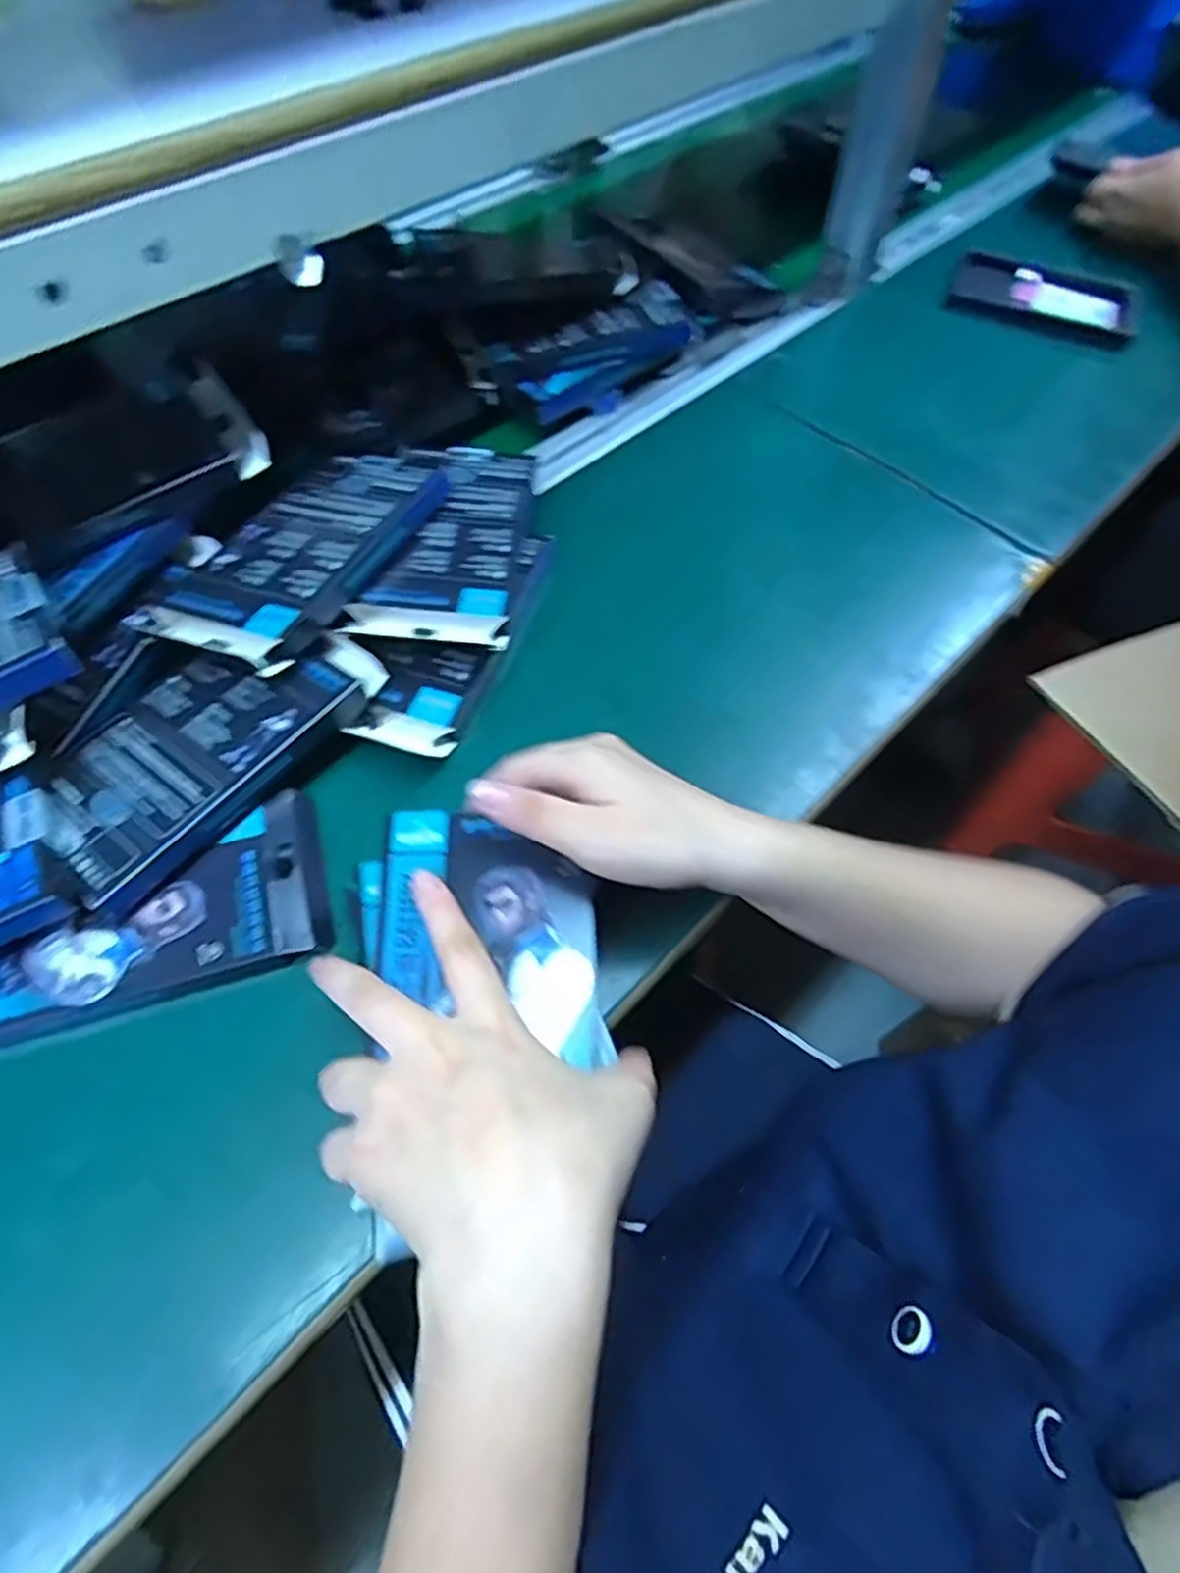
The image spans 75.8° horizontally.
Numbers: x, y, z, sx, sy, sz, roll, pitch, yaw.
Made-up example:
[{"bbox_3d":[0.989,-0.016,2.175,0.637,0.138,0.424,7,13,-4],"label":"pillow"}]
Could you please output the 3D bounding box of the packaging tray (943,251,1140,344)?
[{"bbox_3d":[0.411,-0.447,0.689,0.157,0.013,0.092,21,67,11],"label":"packaging tray"}]

